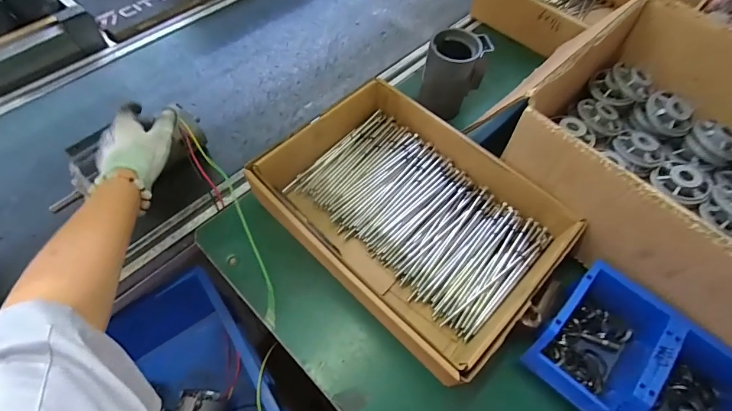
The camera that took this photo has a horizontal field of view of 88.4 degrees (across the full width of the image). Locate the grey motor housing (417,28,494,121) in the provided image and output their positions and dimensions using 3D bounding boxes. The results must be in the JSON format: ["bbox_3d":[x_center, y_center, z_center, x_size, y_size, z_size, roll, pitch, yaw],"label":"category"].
[{"bbox_3d":[0.149,-0.217,0.644,0.100,0.127,0.082,14,60,8],"label":"grey motor housing"}]

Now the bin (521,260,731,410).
[{"bbox_3d":[0.314,0.194,0.437,0.206,0.088,0.153,39,67,21],"label":"bin"}]

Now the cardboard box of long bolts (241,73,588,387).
[{"bbox_3d":[0.060,0.010,0.531,0.367,0.094,0.263,40,67,21],"label":"cardboard box of long bolts"}]

